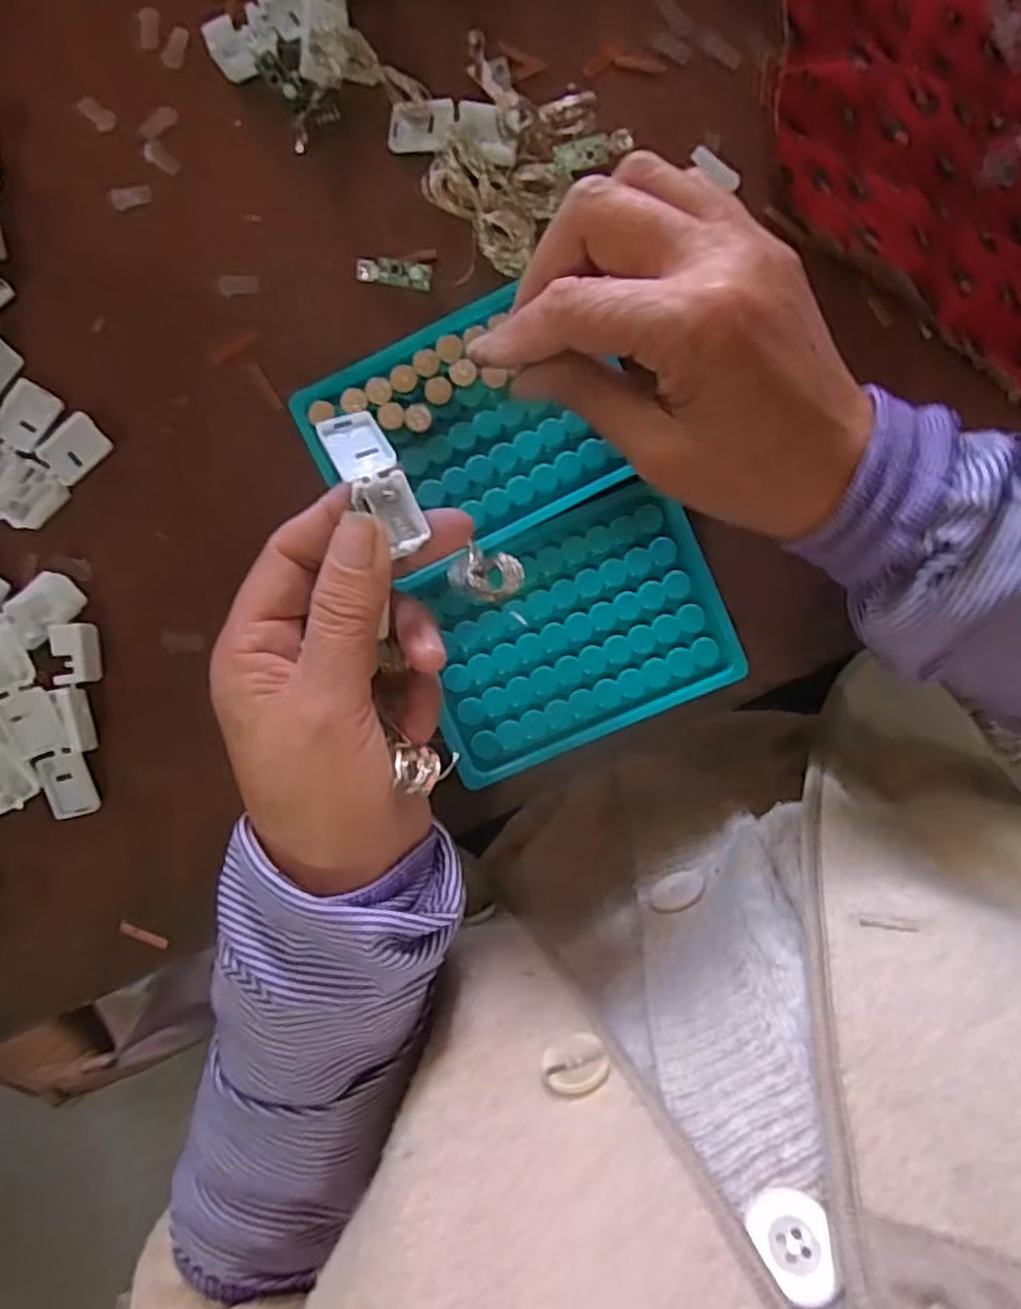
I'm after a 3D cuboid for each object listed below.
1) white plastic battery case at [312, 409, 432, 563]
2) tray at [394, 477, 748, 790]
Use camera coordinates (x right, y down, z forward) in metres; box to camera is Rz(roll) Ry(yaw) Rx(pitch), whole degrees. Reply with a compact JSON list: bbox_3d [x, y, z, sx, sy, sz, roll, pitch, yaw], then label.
[{"bbox_3d":[-0.045,-0.059,0.239,0.020,0.010,0.055,-25,78,-20],"label":"white plastic battery case"},{"bbox_3d":[0.026,-0.010,0.308,0.128,0.009,0.096,-23,91,1],"label":"tray"}]

